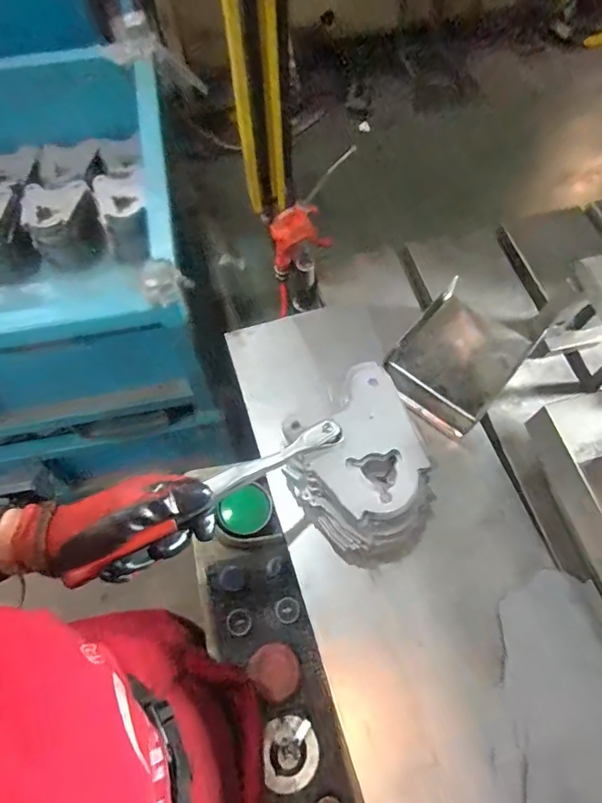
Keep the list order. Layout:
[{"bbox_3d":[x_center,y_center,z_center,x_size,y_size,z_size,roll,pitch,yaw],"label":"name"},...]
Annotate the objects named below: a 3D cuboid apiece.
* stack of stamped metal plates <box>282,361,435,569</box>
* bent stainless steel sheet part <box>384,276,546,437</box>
[{"bbox_3d":[0.058,0.076,0.519,0.135,0.122,0.189,-22,67,-10],"label":"stack of stamped metal plates"},{"bbox_3d":[0.194,-0.050,0.608,0.135,0.059,0.178,39,71,17],"label":"bent stainless steel sheet part"}]

